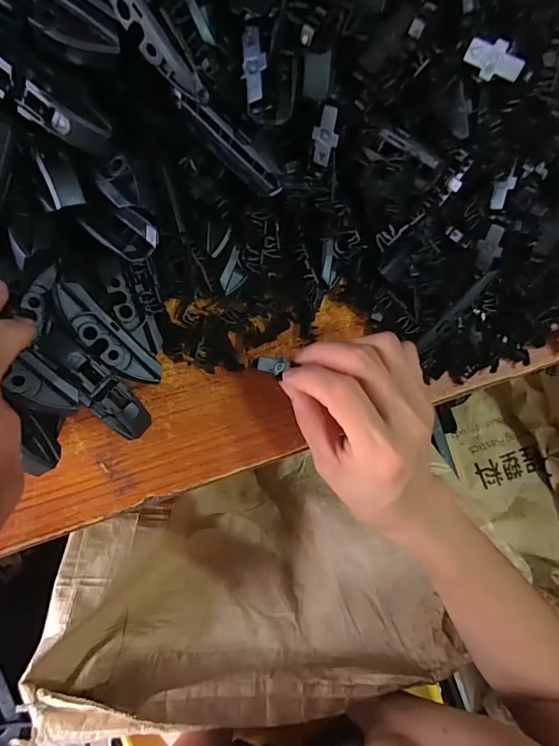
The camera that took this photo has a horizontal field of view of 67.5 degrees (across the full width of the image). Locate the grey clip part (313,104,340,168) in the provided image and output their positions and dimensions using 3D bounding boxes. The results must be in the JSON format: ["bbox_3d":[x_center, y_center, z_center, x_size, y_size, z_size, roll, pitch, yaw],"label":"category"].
[{"bbox_3d":[0.022,-0.115,0.204,0.011,0.026,0.007,3,45,-7],"label":"grey clip part"}]

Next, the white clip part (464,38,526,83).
[{"bbox_3d":[0.096,-0.140,0.187,0.004,0.014,0.026,-28,62,-37],"label":"white clip part"}]

